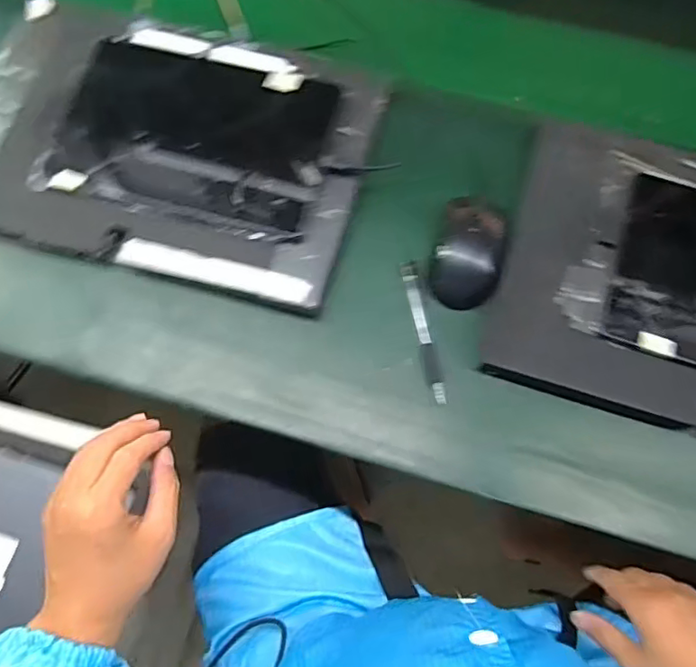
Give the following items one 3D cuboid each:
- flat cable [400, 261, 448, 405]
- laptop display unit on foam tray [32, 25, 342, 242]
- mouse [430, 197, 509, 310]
[{"bbox_3d":[0.069,-0.002,0.523,0.016,0.011,0.133,-11,72,-4],"label":"flat cable"},{"bbox_3d":[-0.144,-0.198,0.555,0.254,0.026,0.196,14,72,4],"label":"laptop display unit on foam tray"},{"bbox_3d":[0.112,-0.072,0.530,0.060,0.032,0.093,16,73,4],"label":"mouse"}]

